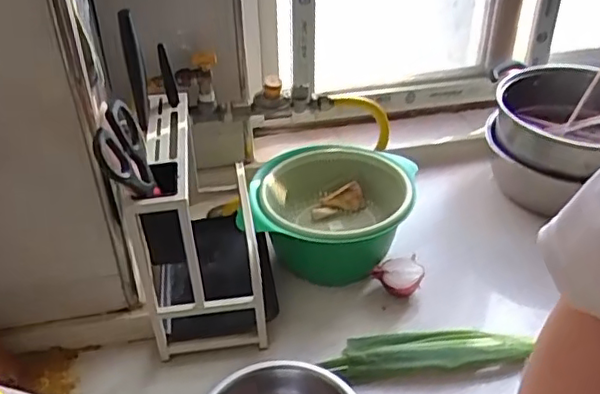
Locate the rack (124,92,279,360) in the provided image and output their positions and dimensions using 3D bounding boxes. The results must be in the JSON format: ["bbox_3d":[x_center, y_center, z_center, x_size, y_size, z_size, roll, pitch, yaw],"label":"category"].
[{"bbox_3d":[-0.126,0.030,0.816,0.157,0.261,0.253,-5,36,-7],"label":"rack"}]

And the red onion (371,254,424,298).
[{"bbox_3d":[0.138,0.115,0.865,0.067,0.039,0.050,-10,37,-13],"label":"red onion"}]

